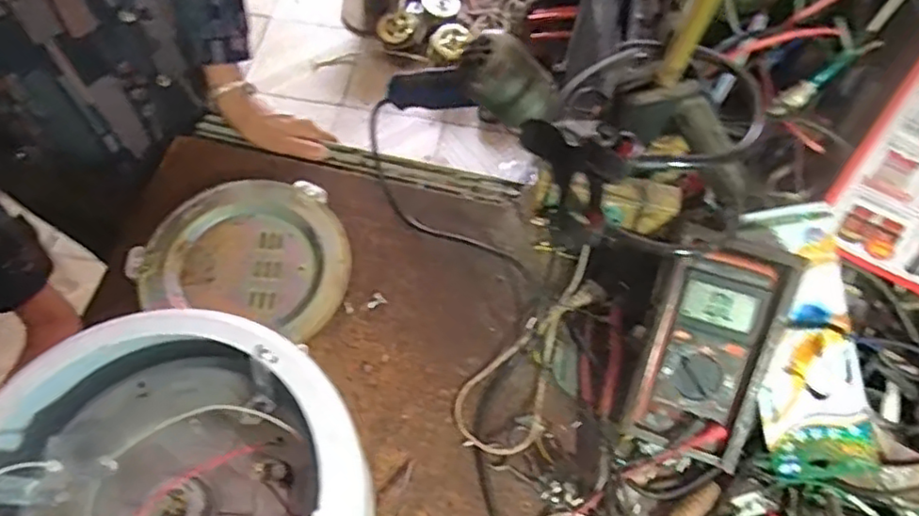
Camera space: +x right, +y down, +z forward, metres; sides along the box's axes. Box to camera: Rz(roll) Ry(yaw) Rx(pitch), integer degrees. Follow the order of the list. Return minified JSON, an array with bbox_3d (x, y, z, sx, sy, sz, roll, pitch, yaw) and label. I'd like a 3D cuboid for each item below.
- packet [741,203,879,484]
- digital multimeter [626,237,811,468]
[{"bbox_3d":[0.324,0.079,0.576,0.099,0.051,0.248,-2,88,-4],"label":"packet"},{"bbox_3d":[0.229,0.083,0.582,0.107,0.048,0.198,23,100,13],"label":"digital multimeter"}]

